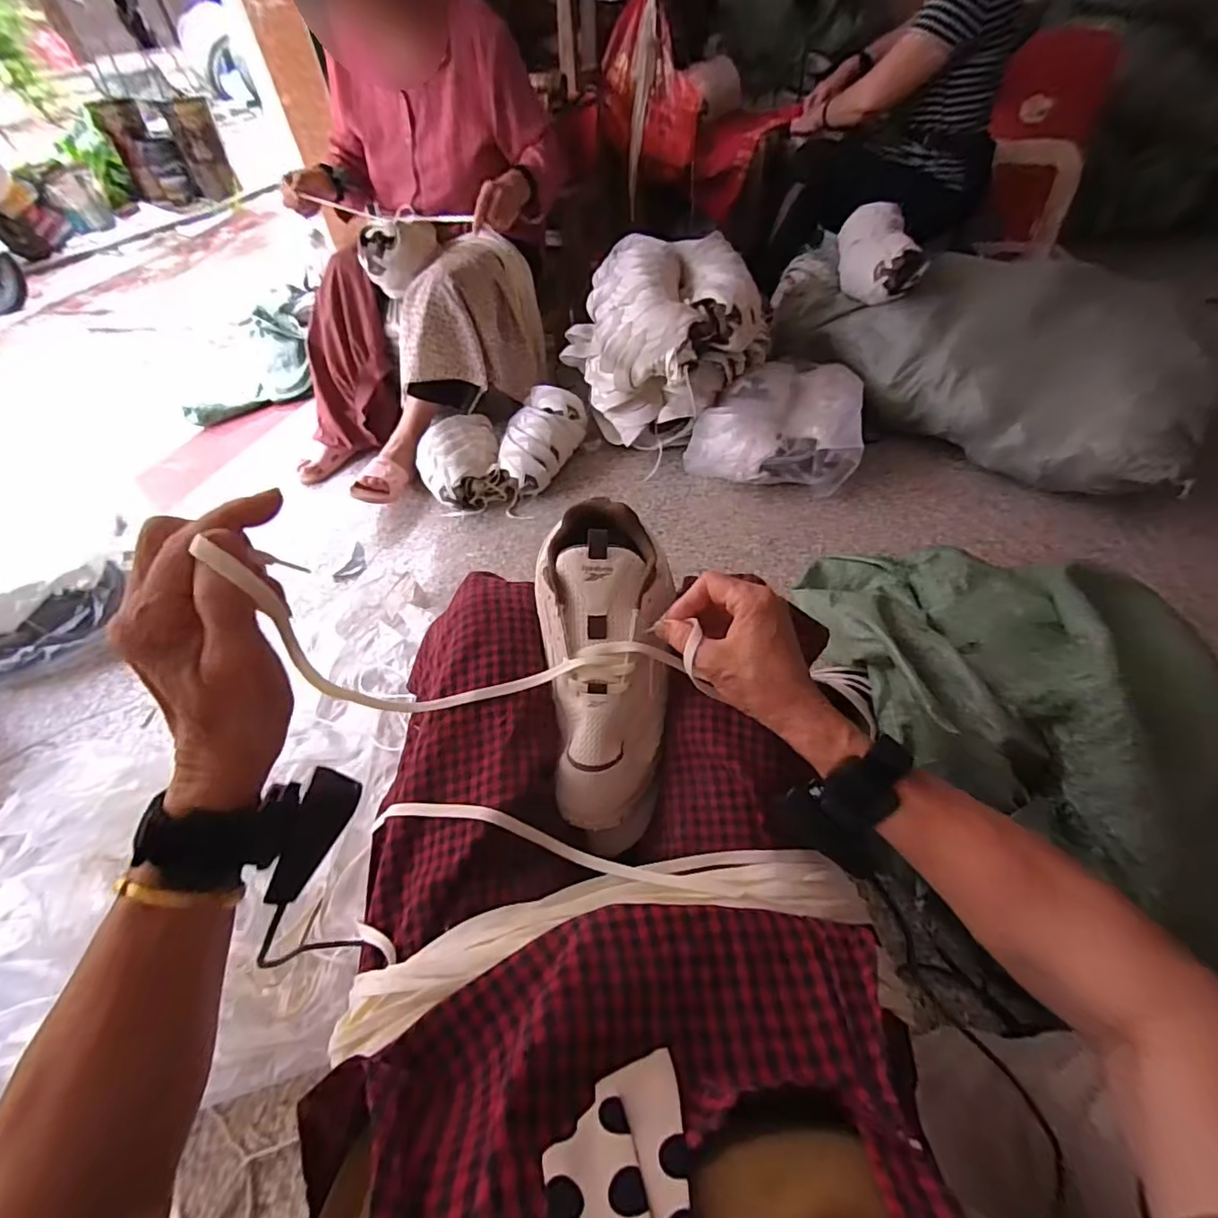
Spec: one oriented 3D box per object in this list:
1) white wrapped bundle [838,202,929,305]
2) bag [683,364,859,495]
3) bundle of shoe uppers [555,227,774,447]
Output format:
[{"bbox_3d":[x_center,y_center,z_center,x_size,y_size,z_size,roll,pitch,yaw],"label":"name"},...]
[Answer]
[{"bbox_3d":[0.632,-0.829,1.297,0.139,0.131,0.312,2,50,6],"label":"white wrapped bundle"},{"bbox_3d":[0.377,-0.411,1.273,0.353,0.176,0.304,9,51,12],"label":"bag"},{"bbox_3d":[0.132,-0.616,1.287,0.359,0.343,0.363,-31,54,-20],"label":"bundle of shoe uppers"}]

